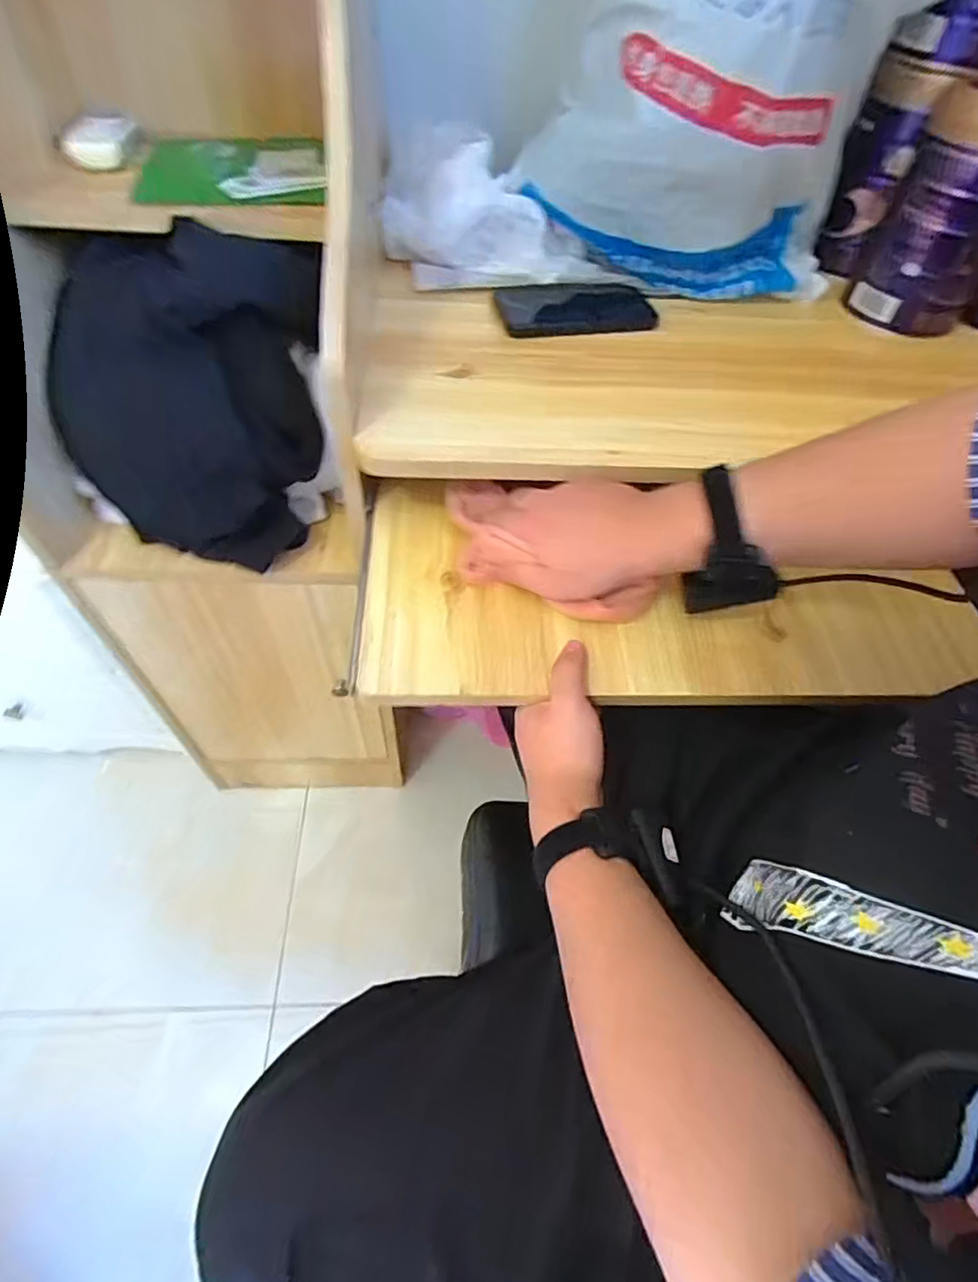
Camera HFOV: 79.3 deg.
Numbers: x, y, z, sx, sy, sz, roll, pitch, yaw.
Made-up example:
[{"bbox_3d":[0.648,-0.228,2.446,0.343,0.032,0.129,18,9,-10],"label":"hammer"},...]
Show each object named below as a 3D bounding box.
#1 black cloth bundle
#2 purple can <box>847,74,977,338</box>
[{"bbox_3d":[-0.284,-0.223,0.568,0.235,0.224,0.192,1,55,-4],"label":"black cloth bundle"},{"bbox_3d":[0.496,-0.456,0.626,0.126,0.187,0.135,31,58,17],"label":"purple can"}]

